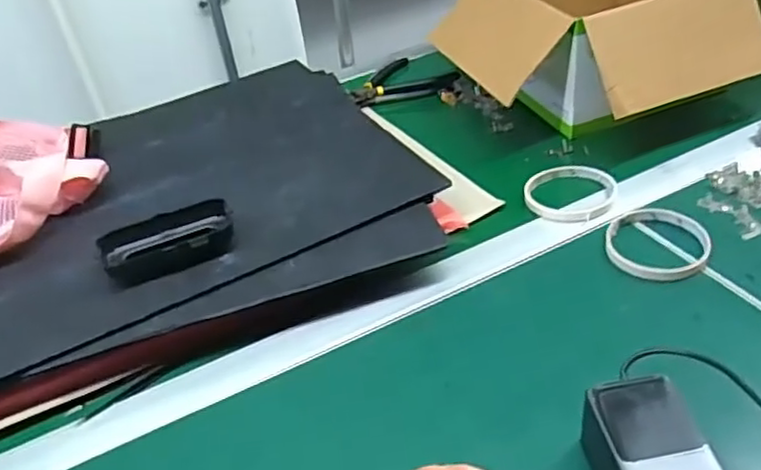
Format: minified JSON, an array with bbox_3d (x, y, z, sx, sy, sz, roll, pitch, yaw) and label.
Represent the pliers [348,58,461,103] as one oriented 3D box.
[{"bbox_3d":[0.022,-0.209,0.872,0.145,0.016,0.094,-17,39,-12],"label":"pliers"}]

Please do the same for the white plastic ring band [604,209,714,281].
[{"bbox_3d":[0.236,0.006,0.559,0.086,0.007,0.082,-5,38,4],"label":"white plastic ring band"}]

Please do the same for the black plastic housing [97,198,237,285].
[{"bbox_3d":[-0.176,0.008,0.555,0.107,0.033,0.053,-22,39,-18],"label":"black plastic housing"}]

